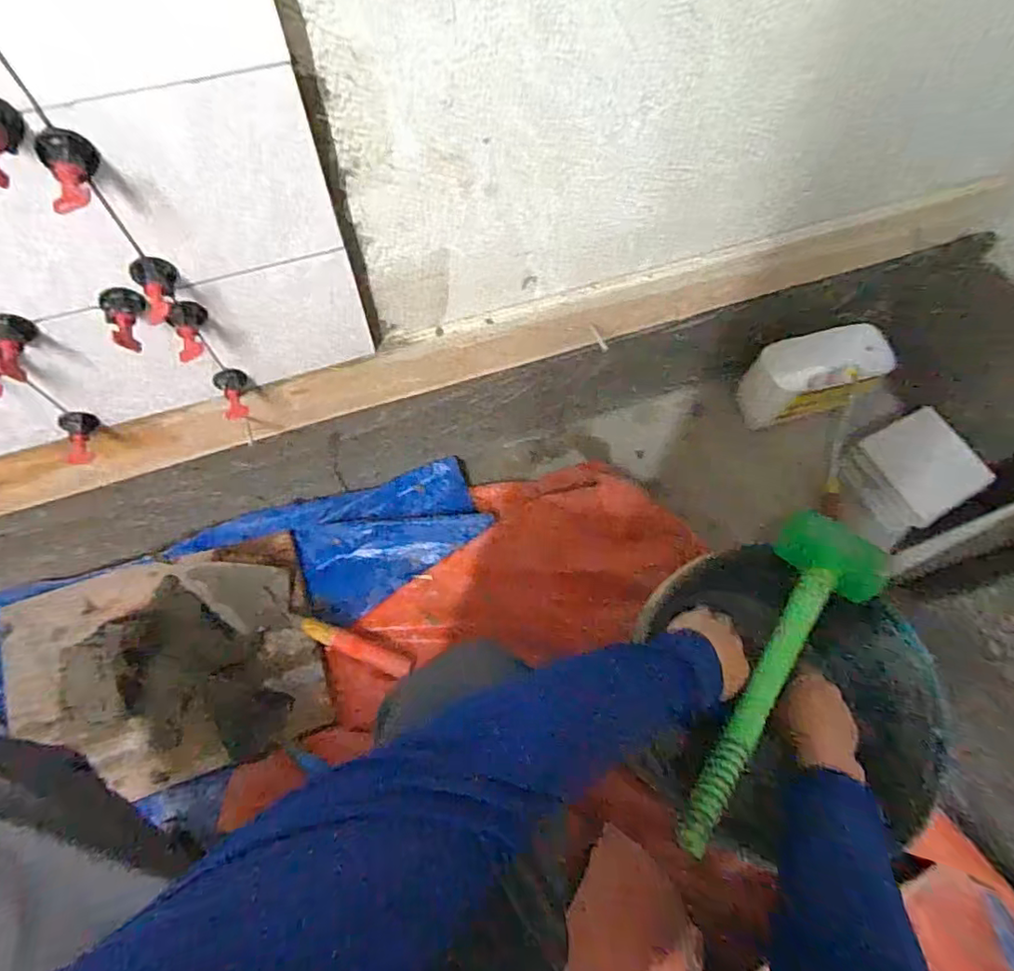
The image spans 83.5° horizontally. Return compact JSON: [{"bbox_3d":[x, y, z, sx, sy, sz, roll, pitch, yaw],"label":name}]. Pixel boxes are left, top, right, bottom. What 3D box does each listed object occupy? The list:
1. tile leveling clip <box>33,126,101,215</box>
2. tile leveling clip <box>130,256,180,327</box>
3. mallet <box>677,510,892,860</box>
[{"bbox_3d":[-0.267,-0.192,0.350,0.030,0.031,0.043,-23,69,-12],"label":"tile leveling clip"},{"bbox_3d":[-0.273,-0.152,0.445,0.029,0.034,0.043,-18,68,-10],"label":"tile leveling clip"},{"bbox_3d":[0.260,0.185,0.541,0.078,0.055,0.325,28,68,9],"label":"mallet"}]

